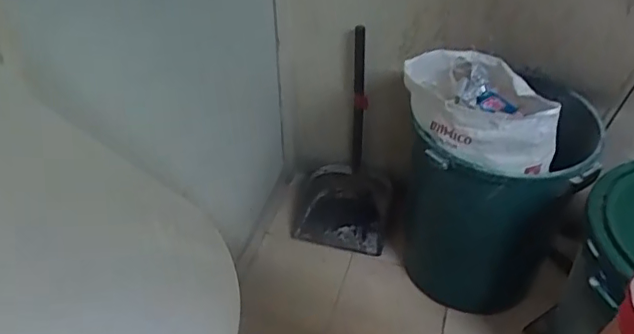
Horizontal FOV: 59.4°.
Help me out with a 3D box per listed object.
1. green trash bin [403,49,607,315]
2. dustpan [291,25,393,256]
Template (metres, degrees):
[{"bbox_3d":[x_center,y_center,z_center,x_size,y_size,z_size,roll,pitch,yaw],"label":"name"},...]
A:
[{"bbox_3d":[0.393,0.068,1.370,0.311,0.631,0.346,-12,42,-13],"label":"green trash bin"},{"bbox_3d":[0.078,-0.051,1.606,0.295,0.552,0.272,5,41,7],"label":"dustpan"}]

